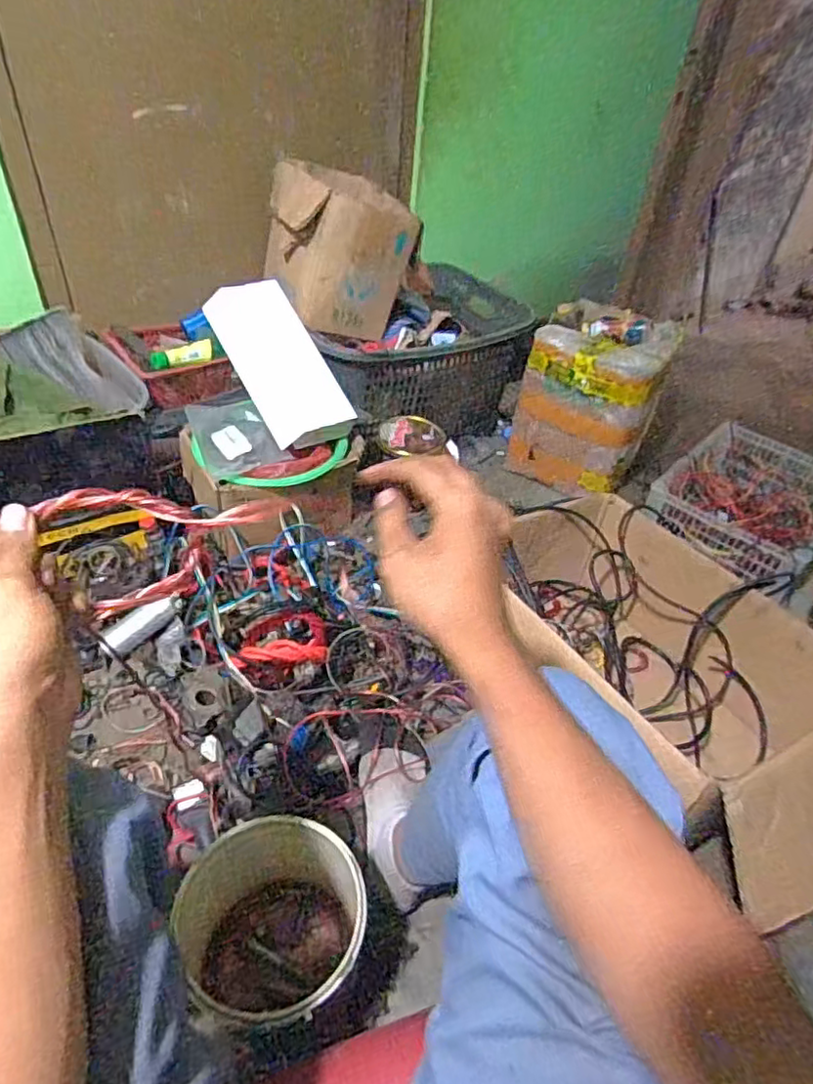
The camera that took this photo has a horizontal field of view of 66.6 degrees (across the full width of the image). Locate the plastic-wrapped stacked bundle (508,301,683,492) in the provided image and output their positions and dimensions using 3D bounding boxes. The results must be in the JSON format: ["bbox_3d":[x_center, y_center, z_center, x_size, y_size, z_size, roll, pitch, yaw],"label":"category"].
[{"bbox_3d":[0.407,-0.312,1.378,0.270,0.340,0.285,22,44,19],"label":"plastic-wrapped stacked bundle"}]

